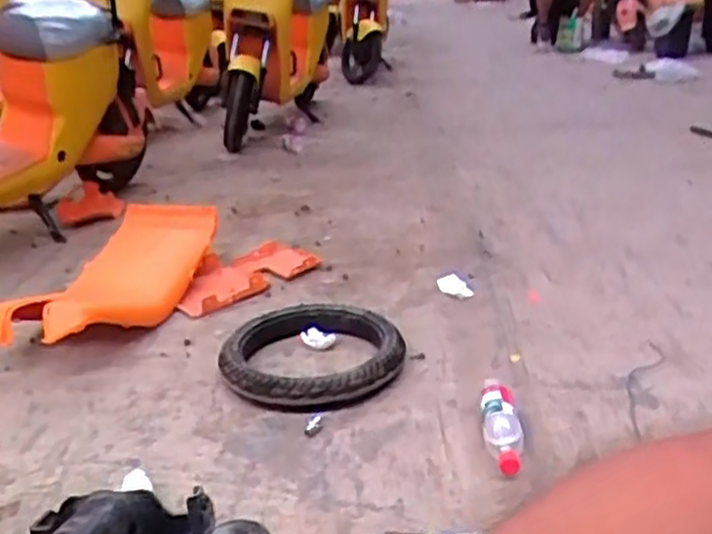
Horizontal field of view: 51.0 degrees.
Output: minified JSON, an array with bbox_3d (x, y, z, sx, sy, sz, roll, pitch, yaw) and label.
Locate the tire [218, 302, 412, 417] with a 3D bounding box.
[{"bbox_3d":[-0.086,0.165,1.483,0.358,0.077,0.351,-7,22,-11],"label":"tire"}]

